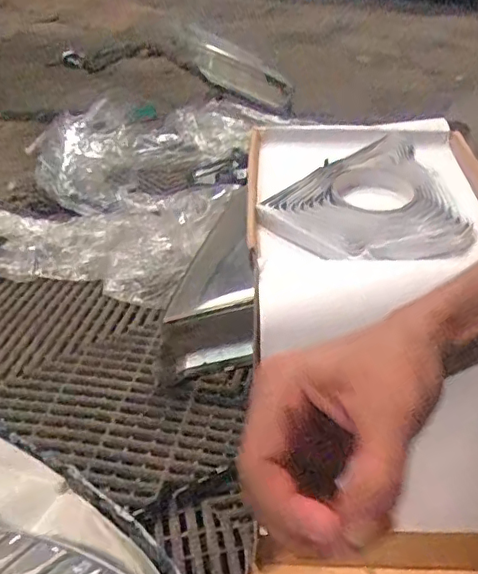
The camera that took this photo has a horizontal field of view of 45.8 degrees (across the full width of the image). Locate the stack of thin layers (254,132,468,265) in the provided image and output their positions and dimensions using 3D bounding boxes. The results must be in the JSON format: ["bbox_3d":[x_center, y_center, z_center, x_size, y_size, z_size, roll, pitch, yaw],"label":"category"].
[{"bbox_3d":[0.114,-0.086,0.551,0.180,0.033,0.191,-5,35,-10],"label":"stack of thin layers"}]

